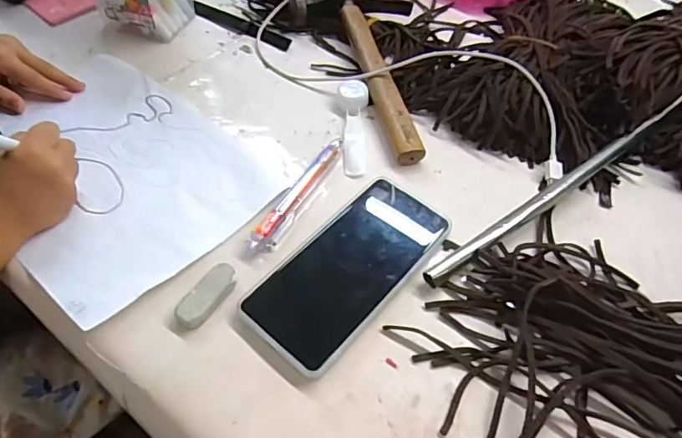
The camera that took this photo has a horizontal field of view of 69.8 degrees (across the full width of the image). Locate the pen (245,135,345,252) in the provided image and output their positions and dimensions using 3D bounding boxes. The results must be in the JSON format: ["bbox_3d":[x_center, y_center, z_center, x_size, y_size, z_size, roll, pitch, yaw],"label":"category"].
[{"bbox_3d":[-0.034,-0.023,0.402,0.018,0.014,0.133,24,56,14],"label":"pen"}]

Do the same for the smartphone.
[{"bbox_3d":[0.008,0.033,0.362,0.078,0.011,0.165,35,59,21],"label":"smartphone"}]

